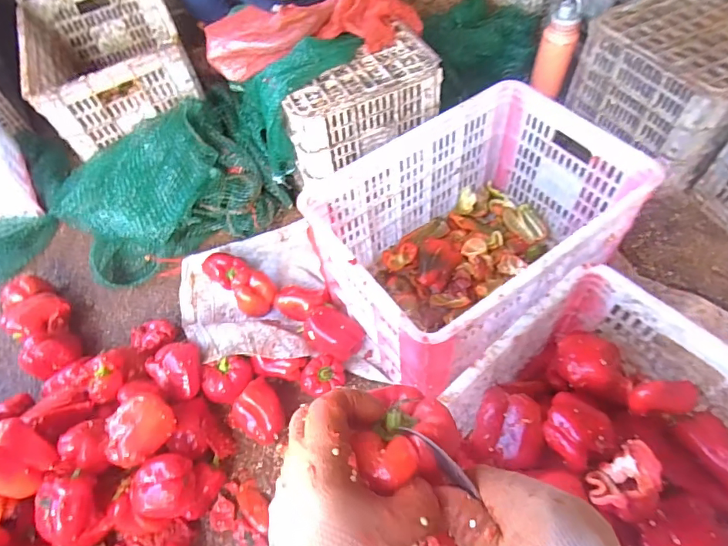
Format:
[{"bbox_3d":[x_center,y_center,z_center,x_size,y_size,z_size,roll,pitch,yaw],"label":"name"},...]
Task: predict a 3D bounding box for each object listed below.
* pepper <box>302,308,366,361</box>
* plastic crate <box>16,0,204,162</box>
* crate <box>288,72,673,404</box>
[{"bbox_3d":[-0.059,0.120,0.890,0.109,0.067,0.079,32,64,23],"label":"pepper"},{"bbox_3d":[-0.666,-0.571,1.238,0.363,0.219,0.547,-23,57,-11],"label":"plastic crate"},{"bbox_3d":[0.200,-0.063,0.869,0.512,0.275,0.366,-33,60,-16],"label":"crate"}]

